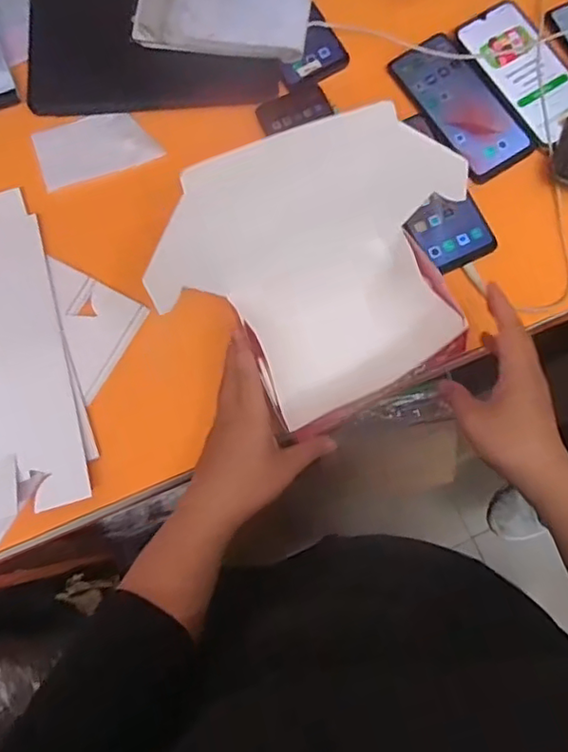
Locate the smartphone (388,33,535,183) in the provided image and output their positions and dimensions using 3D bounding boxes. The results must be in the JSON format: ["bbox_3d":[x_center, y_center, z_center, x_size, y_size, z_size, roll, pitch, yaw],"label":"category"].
[{"bbox_3d":[0.180,-0.276,0.610,0.074,0.012,0.158,-32,80,-6],"label":"smartphone"}]

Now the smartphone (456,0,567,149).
[{"bbox_3d":[0.252,-0.316,0.611,0.083,0.005,0.159,-32,80,-6],"label":"smartphone"}]

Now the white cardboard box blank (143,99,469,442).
[{"bbox_3d":[0.036,-0.079,0.490,0.283,0.065,0.229,-23,109,-1],"label":"white cardboard box blank"}]

